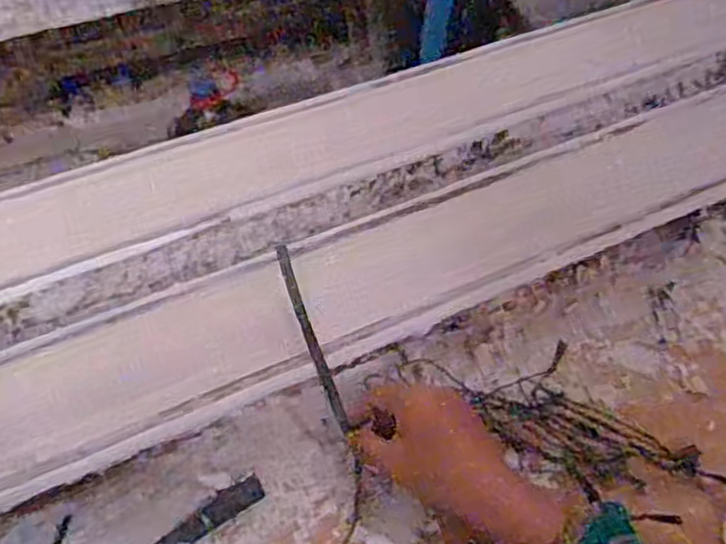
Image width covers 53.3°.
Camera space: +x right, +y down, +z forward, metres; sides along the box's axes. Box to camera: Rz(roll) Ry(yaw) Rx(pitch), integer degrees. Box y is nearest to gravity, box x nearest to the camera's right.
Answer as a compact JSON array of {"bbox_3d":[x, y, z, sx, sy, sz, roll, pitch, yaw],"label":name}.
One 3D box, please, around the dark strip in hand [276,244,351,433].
[{"bbox_3d":[-0.037,0.046,0.520,0.008,0.013,0.140,-18,76,-16],"label":"dark strip in hand"}]

